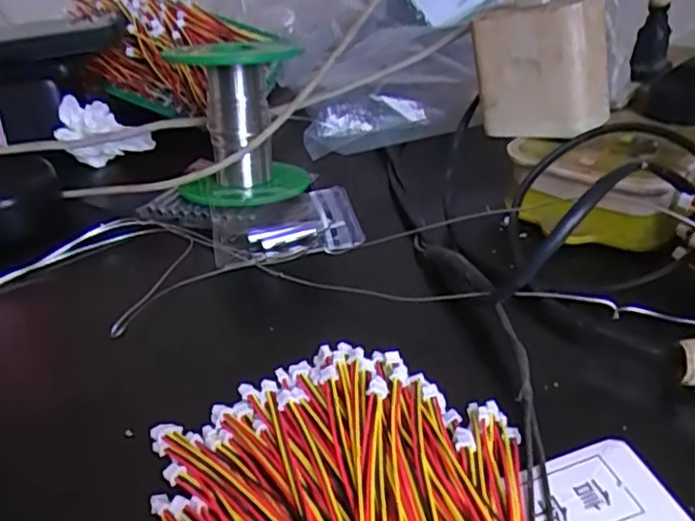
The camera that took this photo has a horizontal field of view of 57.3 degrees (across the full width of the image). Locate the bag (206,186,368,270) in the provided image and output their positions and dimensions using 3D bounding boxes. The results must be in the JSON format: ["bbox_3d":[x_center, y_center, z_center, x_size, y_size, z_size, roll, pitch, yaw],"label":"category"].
[{"bbox_3d":[-0.028,-0.014,0.300,0.069,0.011,0.046,-8,45,-9],"label":"bag"}]

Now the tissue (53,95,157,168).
[{"bbox_3d":[-0.134,-0.069,0.354,0.058,0.040,0.018,4,33,13],"label":"tissue"}]

